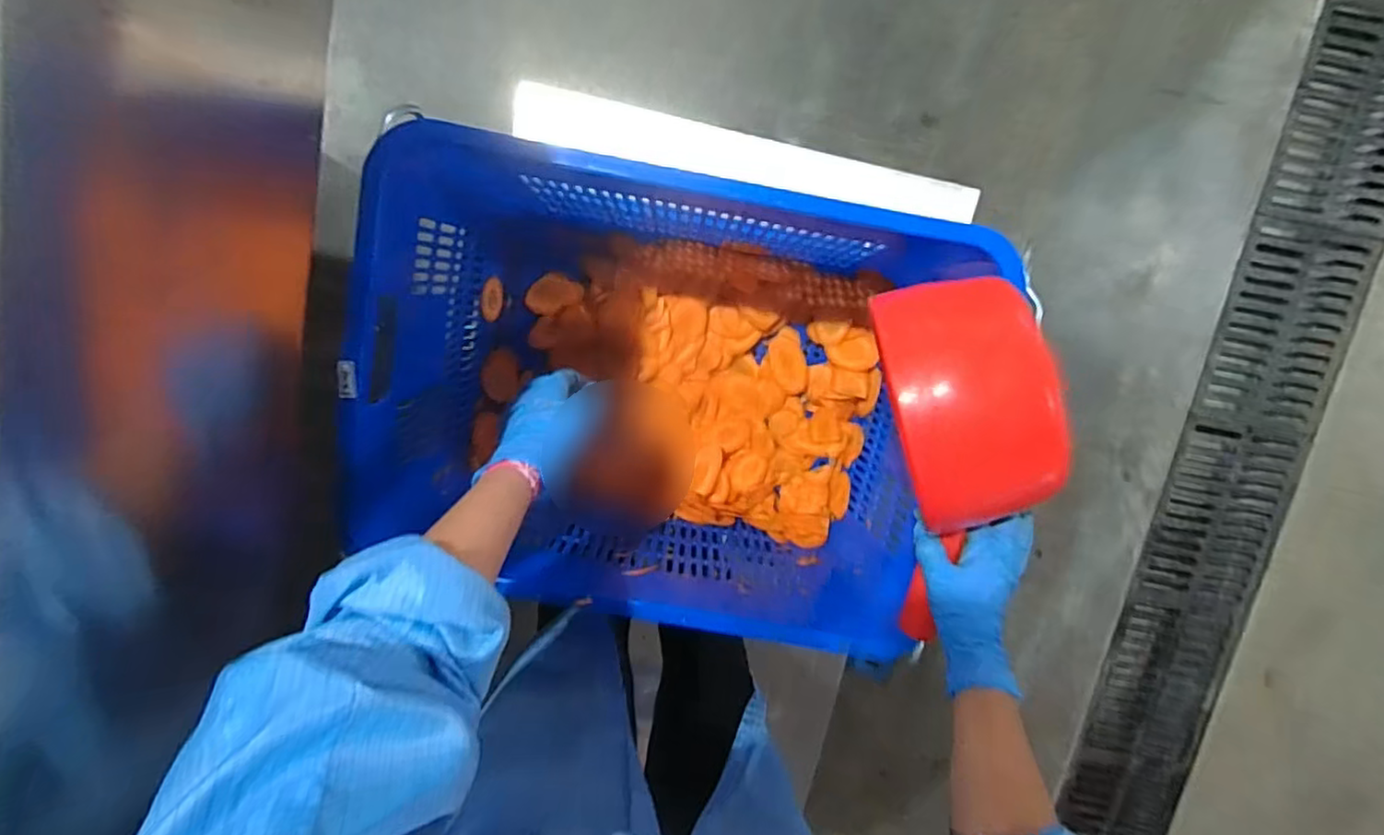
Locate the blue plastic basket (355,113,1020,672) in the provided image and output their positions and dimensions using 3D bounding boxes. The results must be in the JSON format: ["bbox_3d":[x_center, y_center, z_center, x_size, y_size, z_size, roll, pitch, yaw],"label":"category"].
[{"bbox_3d":[-0.030,-0.038,0.748,0.573,0.282,0.429,11,99,-2],"label":"blue plastic basket"}]

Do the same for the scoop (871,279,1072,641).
[{"bbox_3d":[0.209,0.041,0.505,0.116,0.094,0.285,-8,111,1],"label":"scoop"}]

